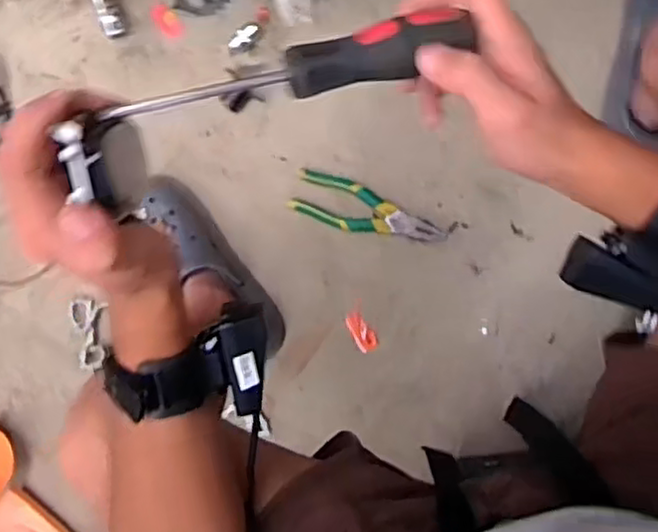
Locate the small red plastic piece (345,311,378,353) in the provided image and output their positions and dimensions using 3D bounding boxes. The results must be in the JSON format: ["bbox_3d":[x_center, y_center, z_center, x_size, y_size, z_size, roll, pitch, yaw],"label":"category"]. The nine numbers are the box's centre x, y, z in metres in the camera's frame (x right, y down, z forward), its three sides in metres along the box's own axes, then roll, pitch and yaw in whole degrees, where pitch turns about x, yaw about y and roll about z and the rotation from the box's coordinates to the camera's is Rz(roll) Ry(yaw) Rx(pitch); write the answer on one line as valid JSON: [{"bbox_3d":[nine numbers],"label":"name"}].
[{"bbox_3d":[0.041,0.086,0.920,0.028,0.004,0.054,-34,89,9],"label":"small red plastic piece"}]

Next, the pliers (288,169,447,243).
[{"bbox_3d":[0.049,-0.066,0.906,0.196,0.024,0.059,23,97,6],"label":"pliers"}]

